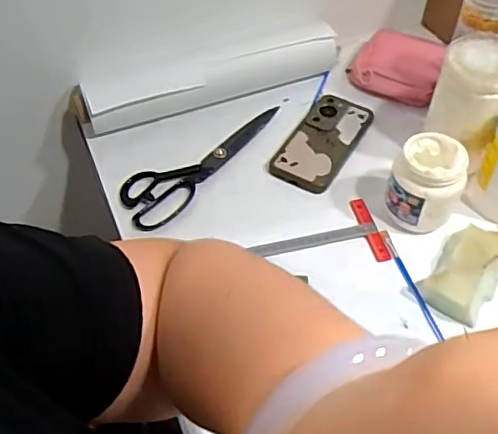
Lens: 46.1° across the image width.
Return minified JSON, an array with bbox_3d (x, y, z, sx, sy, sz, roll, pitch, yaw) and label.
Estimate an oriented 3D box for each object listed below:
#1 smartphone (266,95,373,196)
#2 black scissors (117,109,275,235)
[{"bbox_3d":[0.096,-0.100,0.765,0.083,0.019,0.168,23,55,18],"label":"smartphone"},{"bbox_3d":[-0.045,-0.068,0.737,0.247,0.021,0.073,-30,57,-22],"label":"black scissors"}]

